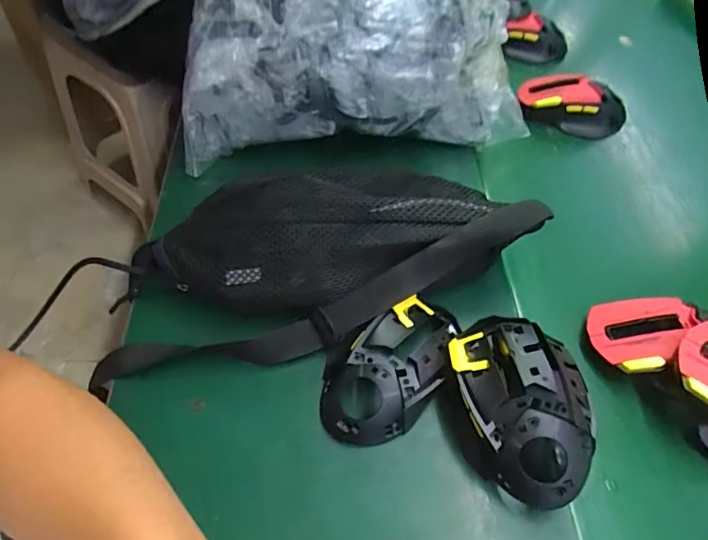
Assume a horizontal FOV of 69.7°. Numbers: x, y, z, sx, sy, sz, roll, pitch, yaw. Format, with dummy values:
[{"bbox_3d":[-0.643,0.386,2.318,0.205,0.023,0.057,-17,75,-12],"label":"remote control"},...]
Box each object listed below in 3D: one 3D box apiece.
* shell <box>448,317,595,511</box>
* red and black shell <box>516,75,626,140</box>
[{"bbox_3d":[0.116,0.085,0.327,0.092,0.056,0.118,-11,58,-13],"label":"shell"},{"bbox_3d":[0.236,-0.179,0.547,0.112,0.044,0.055,14,52,1],"label":"red and black shell"}]

